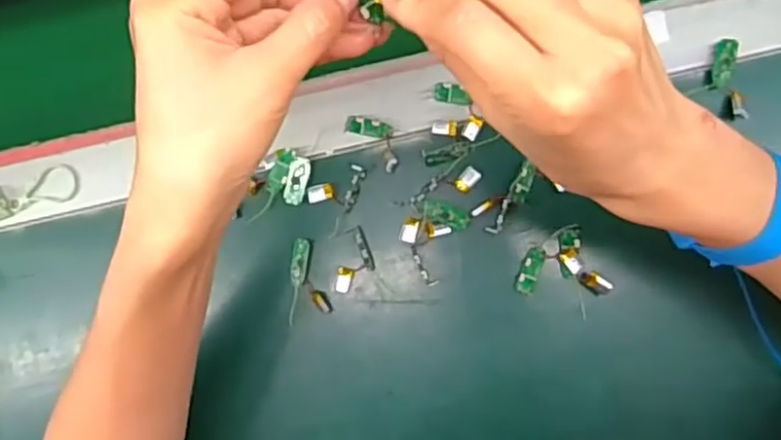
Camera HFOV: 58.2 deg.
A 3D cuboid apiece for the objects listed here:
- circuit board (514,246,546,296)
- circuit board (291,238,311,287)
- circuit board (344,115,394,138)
[{"bbox_3d":[0.084,0.031,0.422,0.011,0.004,0.029,21,90,5],"label":"circuit board"},{"bbox_3d":[-0.056,0.026,0.430,0.011,0.004,0.029,7,88,5],"label":"circuit board"},{"bbox_3d":[-0.013,-0.058,0.438,0.029,0.005,0.011,11,89,5],"label":"circuit board"}]

